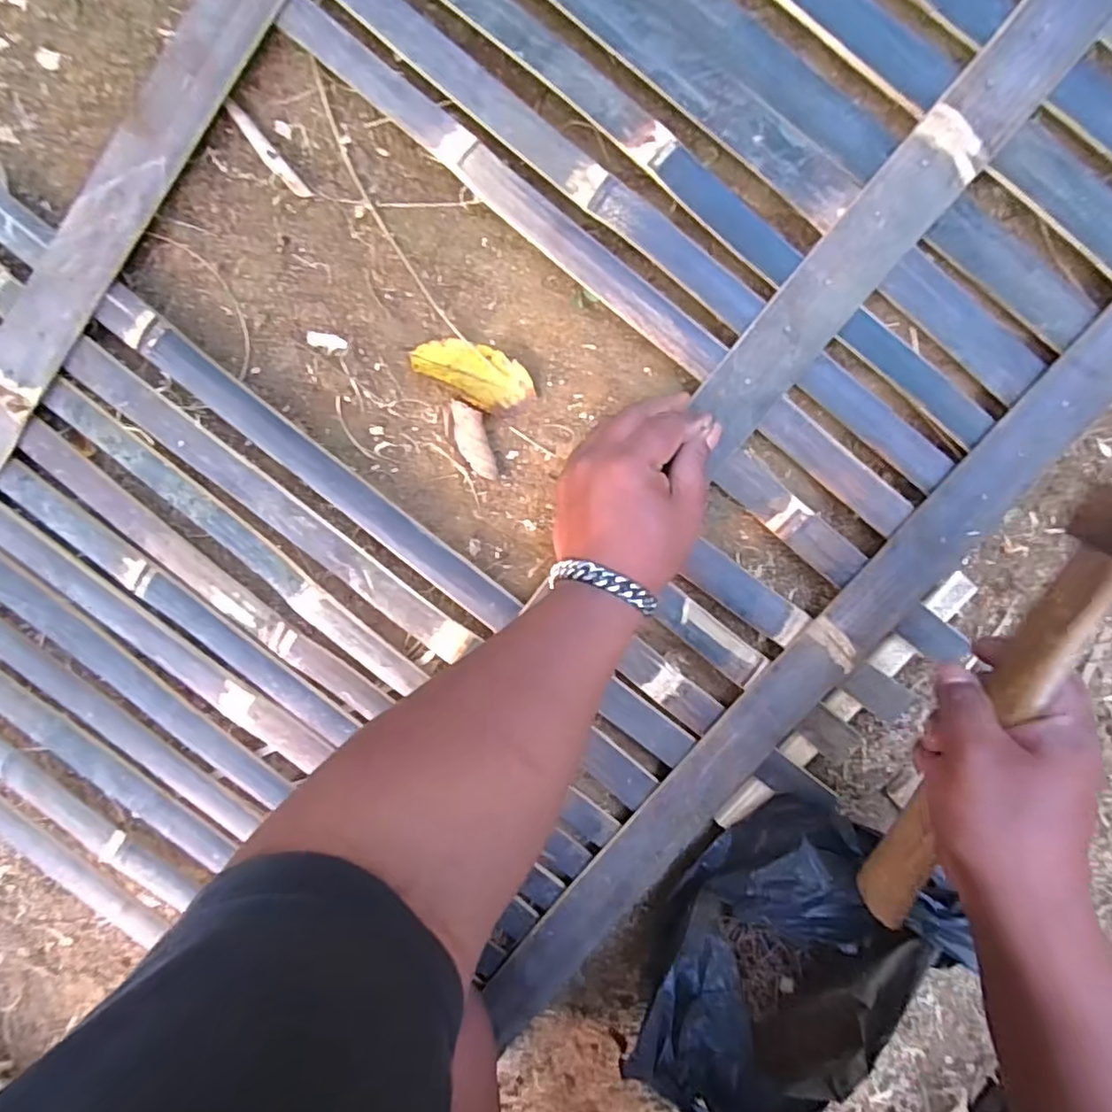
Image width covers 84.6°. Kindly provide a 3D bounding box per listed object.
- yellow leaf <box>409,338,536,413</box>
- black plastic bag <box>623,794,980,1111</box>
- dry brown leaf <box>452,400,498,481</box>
[{"bbox_3d":[-0.058,-0.128,0.422,0.086,0.015,0.038,27,99,0],"label":"yellow leaf"},{"bbox_3d":[0.156,0.281,0.418,0.145,0.099,0.204,27,99,0],"label":"black plastic bag"},{"bbox_3d":[-0.058,-0.081,0.430,0.022,0.014,0.057,-14,97,6],"label":"dry brown leaf"}]

